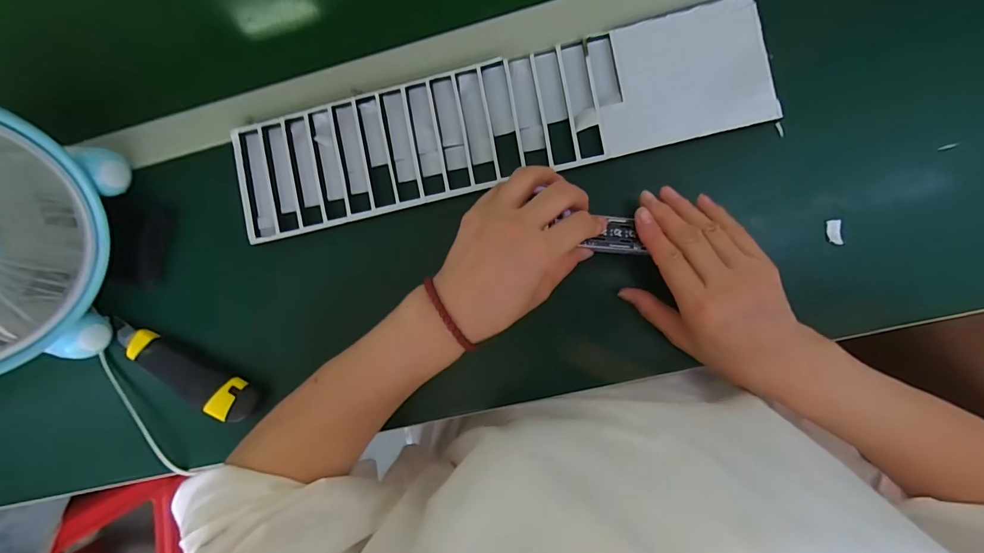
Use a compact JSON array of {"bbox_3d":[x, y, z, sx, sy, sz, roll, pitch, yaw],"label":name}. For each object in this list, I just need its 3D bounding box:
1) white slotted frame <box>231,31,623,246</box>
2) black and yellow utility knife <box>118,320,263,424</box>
[{"bbox_3d":[-0.062,-0.122,0.388,0.348,0.009,0.106,-13,88,6],"label":"white slotted frame"},{"bbox_3d":[-0.295,0.092,0.405,0.156,0.022,0.042,24,92,6],"label":"black and yellow utility knife"}]

